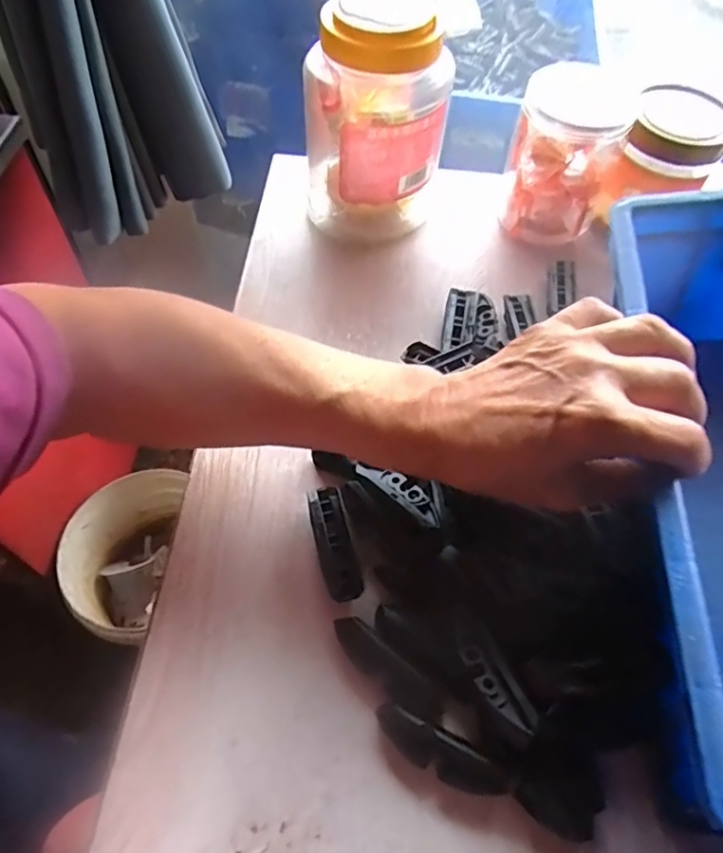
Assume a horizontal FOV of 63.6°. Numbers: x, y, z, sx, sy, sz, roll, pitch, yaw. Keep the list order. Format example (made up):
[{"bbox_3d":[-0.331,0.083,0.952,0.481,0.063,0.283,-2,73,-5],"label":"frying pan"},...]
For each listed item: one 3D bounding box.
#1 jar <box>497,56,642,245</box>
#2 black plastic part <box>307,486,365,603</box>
[{"bbox_3d":[0.168,-0.223,0.490,0.077,0.117,0.077,1,57,-2],"label":"jar"},{"bbox_3d":[-0.017,0.071,0.357,0.022,0.014,0.071,-10,59,-9],"label":"black plastic part"}]

